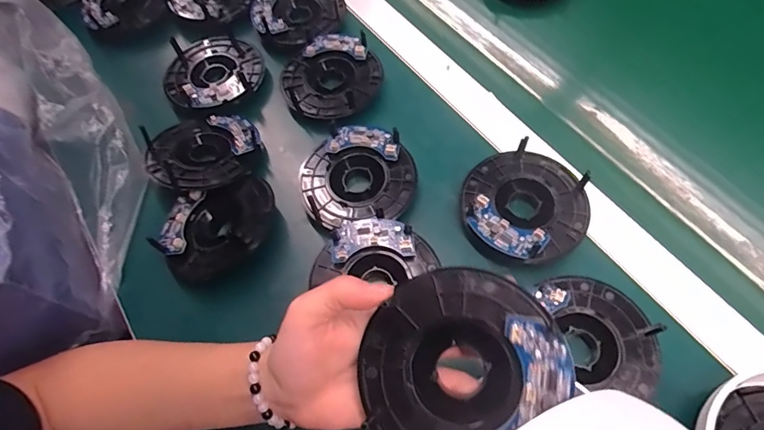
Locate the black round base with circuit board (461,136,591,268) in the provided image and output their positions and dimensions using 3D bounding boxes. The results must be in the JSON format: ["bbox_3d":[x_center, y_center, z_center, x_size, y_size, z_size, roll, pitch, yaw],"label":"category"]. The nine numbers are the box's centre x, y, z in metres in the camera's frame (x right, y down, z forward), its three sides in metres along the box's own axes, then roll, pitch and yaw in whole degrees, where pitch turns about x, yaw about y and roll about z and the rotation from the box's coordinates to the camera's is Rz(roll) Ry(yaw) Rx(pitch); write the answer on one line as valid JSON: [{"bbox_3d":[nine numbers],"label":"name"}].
[{"bbox_3d":[0.118,-0.006,0.373,0.098,0.034,0.105,-2,63,3],"label":"black round base with circuit board"}]

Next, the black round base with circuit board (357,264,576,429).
[{"bbox_3d":[0.037,0.075,0.230,0.099,0.028,0.084,-40,68,4],"label":"black round base with circuit board"}]

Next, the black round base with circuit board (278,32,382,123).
[{"bbox_3d":[-0.050,-0.138,0.445,0.097,0.025,0.097,-2,63,3],"label":"black round base with circuit board"}]

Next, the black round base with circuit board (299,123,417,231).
[{"bbox_3d":[-0.022,-0.032,0.395,0.099,0.033,0.092,-2,63,3],"label":"black round base with circuit board"}]

